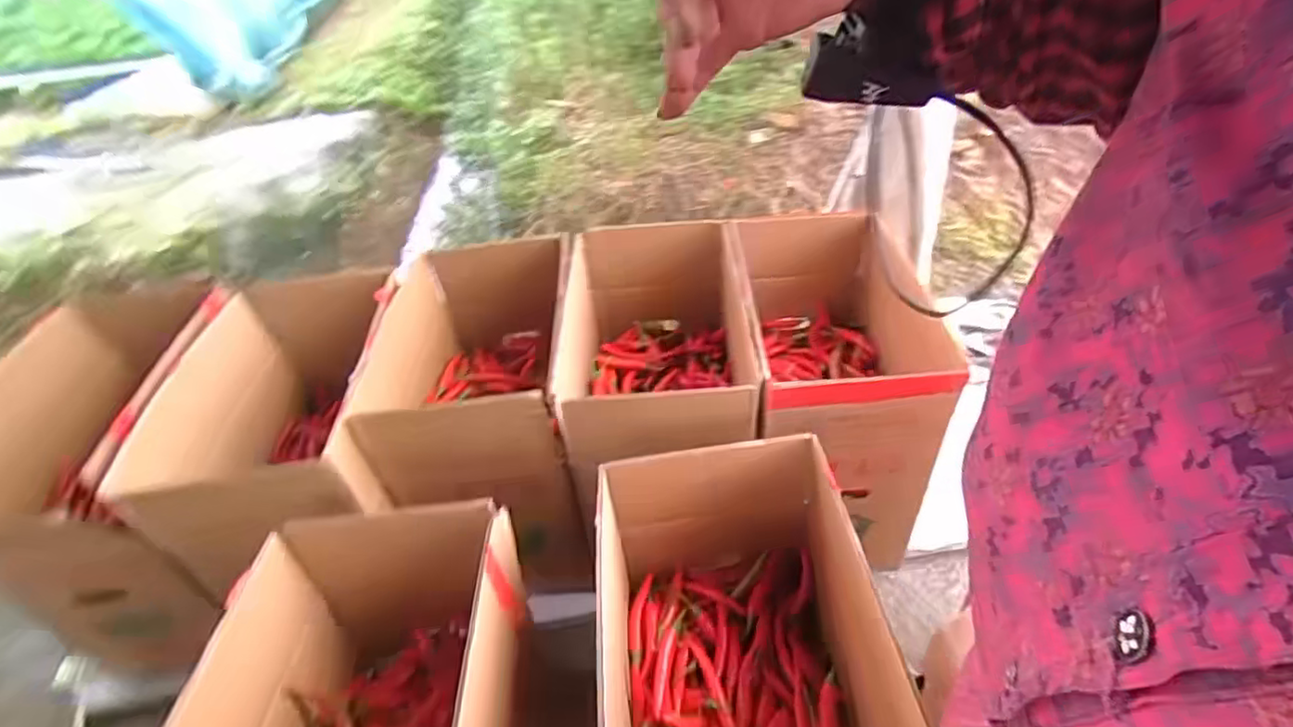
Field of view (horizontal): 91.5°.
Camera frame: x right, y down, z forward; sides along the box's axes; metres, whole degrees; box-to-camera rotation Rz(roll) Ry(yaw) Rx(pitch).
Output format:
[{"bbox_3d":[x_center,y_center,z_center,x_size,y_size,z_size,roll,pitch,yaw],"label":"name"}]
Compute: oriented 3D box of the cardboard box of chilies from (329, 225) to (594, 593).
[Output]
[{"bbox_3d":[-0.304,0.111,1.275,0.355,0.531,0.553,-10,43,-3],"label":"cardboard box of chilies"}]

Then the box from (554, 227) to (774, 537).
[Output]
[{"bbox_3d":[0.034,-0.011,1.222,0.350,0.306,0.551,-8,43,-1],"label":"box"}]

